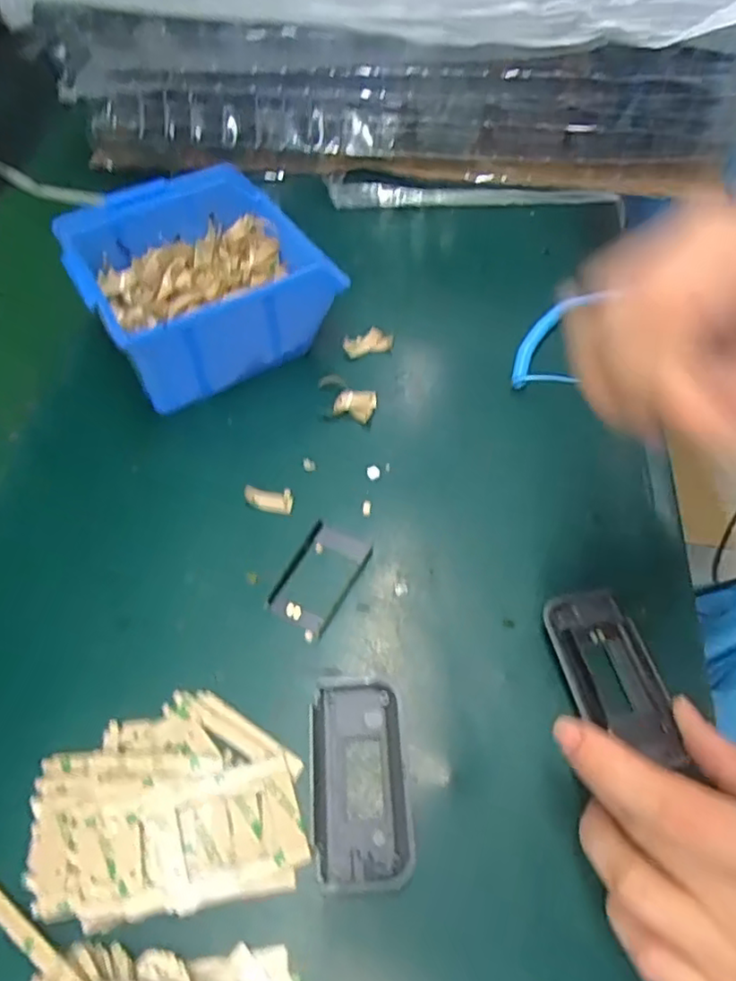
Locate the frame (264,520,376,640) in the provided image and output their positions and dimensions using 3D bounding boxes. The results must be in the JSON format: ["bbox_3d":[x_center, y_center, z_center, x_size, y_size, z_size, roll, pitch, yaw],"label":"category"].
[{"bbox_3d":[-0.023,0.040,0.306,0.032,0.004,0.053,22,59,18],"label":"frame"}]

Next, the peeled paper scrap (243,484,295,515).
[{"bbox_3d":[-0.052,0.004,0.332,0.026,0.004,0.014,6,56,8],"label":"peeled paper scrap"}]

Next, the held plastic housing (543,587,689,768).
[{"bbox_3d":[0.104,0.079,0.274,0.038,0.006,0.075,-10,56,-11],"label":"held plastic housing"}]

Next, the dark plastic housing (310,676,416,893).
[{"bbox_3d":[-0.003,0.114,0.254,0.037,0.012,0.076,-6,55,0],"label":"dark plastic housing"}]

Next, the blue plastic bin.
[{"bbox_3d":[-0.097,-0.125,0.382,0.130,0.059,0.129,-27,60,-19],"label":"blue plastic bin"}]

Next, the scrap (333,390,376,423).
[{"bbox_3d":[-0.007,-0.050,0.367,0.022,0.007,0.019,13,57,13],"label":"scrap"}]

